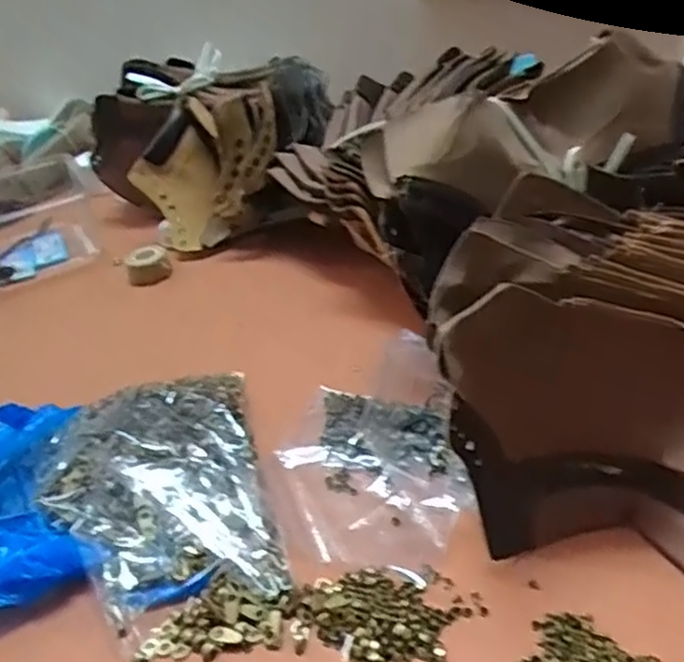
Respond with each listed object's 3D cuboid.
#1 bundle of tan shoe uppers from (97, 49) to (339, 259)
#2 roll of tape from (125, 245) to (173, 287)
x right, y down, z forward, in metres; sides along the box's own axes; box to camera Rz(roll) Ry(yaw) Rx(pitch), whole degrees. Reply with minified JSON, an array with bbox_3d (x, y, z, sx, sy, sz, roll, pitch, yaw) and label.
[{"bbox_3d":[-0.158,-0.236,0.865,0.226,0.178,0.277,-32,40,-32],"label":"bundle of tan shoe uppers"},{"bbox_3d":[-0.220,-0.075,0.778,0.048,0.035,0.048,-14,33,-9],"label":"roll of tape"}]

